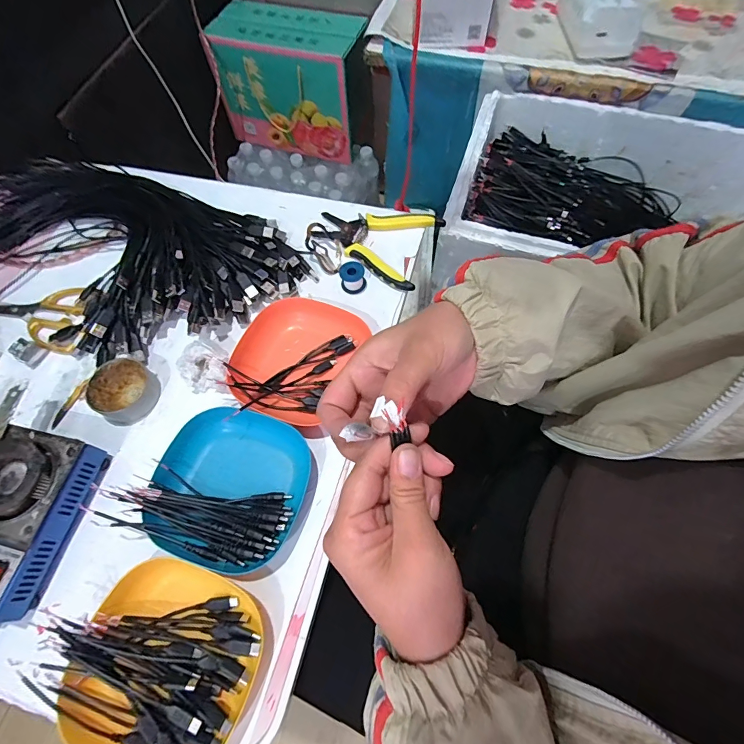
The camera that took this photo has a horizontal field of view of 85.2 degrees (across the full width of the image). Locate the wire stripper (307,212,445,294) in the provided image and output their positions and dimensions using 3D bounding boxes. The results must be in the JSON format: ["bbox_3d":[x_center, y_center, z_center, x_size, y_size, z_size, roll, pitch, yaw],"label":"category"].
[{"bbox_3d":[0.007,-0.178,0.524,0.156,0.014,0.117,28,68,13],"label":"wire stripper"}]

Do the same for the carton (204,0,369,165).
[{"bbox_3d":[-0.178,-0.678,0.957,0.318,0.233,0.160,18,66,9],"label":"carton"}]

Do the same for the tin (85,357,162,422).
[{"bbox_3d":[-0.268,0.019,0.438,0.063,0.026,0.061,0,65,1],"label":"tin"}]

